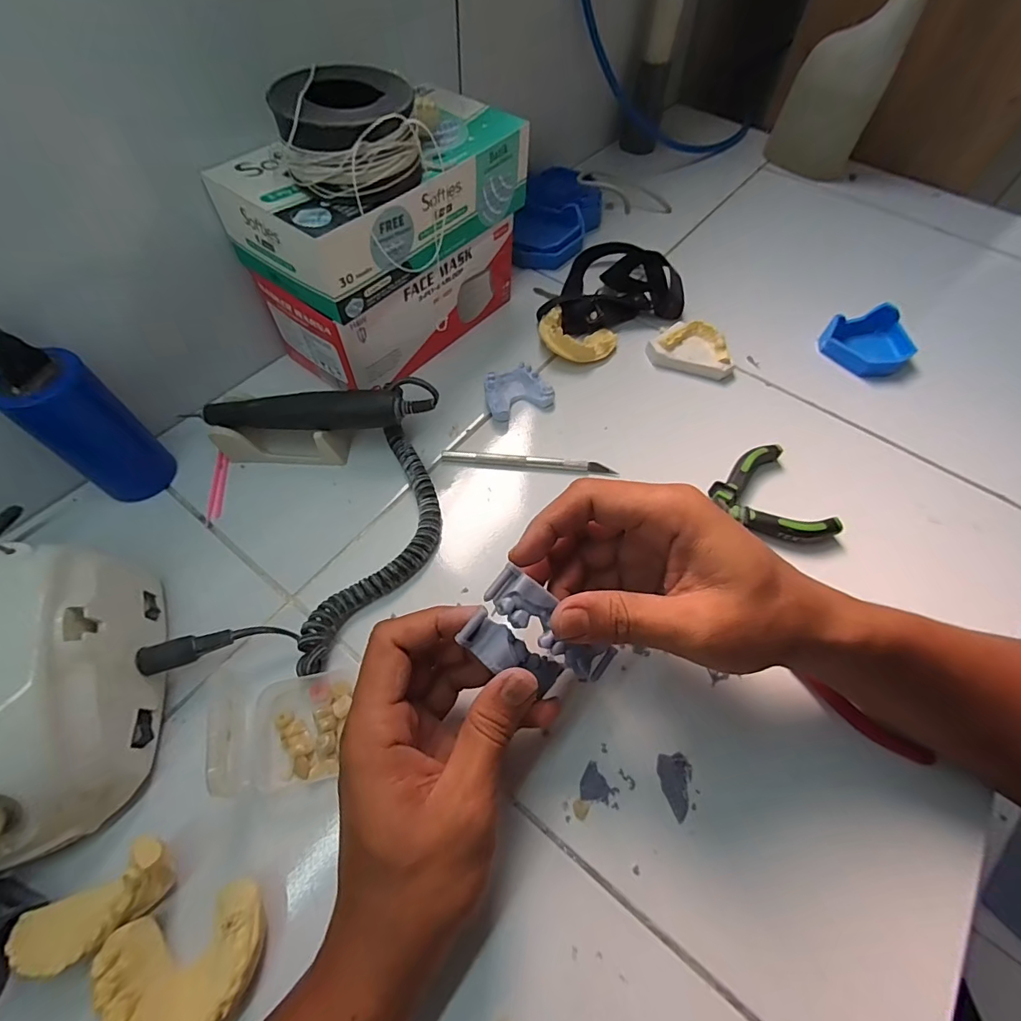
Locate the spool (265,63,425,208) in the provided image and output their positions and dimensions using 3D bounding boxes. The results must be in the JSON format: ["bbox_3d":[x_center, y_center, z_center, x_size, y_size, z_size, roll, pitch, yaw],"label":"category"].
[{"bbox_3d":[-0.096,-0.224,0.286,0.084,0.054,0.070,-12,60,-10],"label":"spool"}]

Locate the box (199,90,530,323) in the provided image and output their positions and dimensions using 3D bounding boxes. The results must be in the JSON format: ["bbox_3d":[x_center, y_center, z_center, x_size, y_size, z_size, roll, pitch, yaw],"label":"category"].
[{"bbox_3d":[-0.088,-0.234,0.348,0.104,0.061,0.219,40,65,19],"label":"box"}]

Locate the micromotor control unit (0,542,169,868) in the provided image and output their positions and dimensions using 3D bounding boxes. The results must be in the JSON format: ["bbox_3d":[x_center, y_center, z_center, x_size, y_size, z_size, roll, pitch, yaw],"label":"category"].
[{"bbox_3d":[-0.244,0.092,0.230,0.090,0.075,0.136,-14,61,-11],"label":"micromotor control unit"}]

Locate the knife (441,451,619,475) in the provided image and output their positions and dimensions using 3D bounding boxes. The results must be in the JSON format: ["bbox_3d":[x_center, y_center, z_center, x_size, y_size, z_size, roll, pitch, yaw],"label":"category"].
[{"bbox_3d":[0.015,-0.038,0.368,0.135,0.007,0.008,5,59,0],"label":"knife"}]

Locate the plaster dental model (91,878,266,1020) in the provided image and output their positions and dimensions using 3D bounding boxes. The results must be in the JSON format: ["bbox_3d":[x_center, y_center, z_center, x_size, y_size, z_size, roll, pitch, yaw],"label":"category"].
[{"bbox_3d":[-0.142,0.202,0.204,0.061,0.023,0.050,-15,61,-12],"label":"plaster dental model"}]

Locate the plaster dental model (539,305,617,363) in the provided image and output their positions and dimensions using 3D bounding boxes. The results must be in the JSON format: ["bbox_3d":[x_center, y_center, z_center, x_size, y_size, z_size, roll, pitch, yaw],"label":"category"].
[{"bbox_3d":[0.062,-0.161,0.434,0.072,0.020,0.052,12,59,4],"label":"plaster dental model"}]

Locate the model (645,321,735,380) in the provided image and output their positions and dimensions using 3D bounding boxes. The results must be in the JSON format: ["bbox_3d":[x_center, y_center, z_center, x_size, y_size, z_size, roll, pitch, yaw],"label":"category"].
[{"bbox_3d":[0.171,-0.151,0.435,0.077,0.025,0.047,23,61,11],"label":"model"}]

